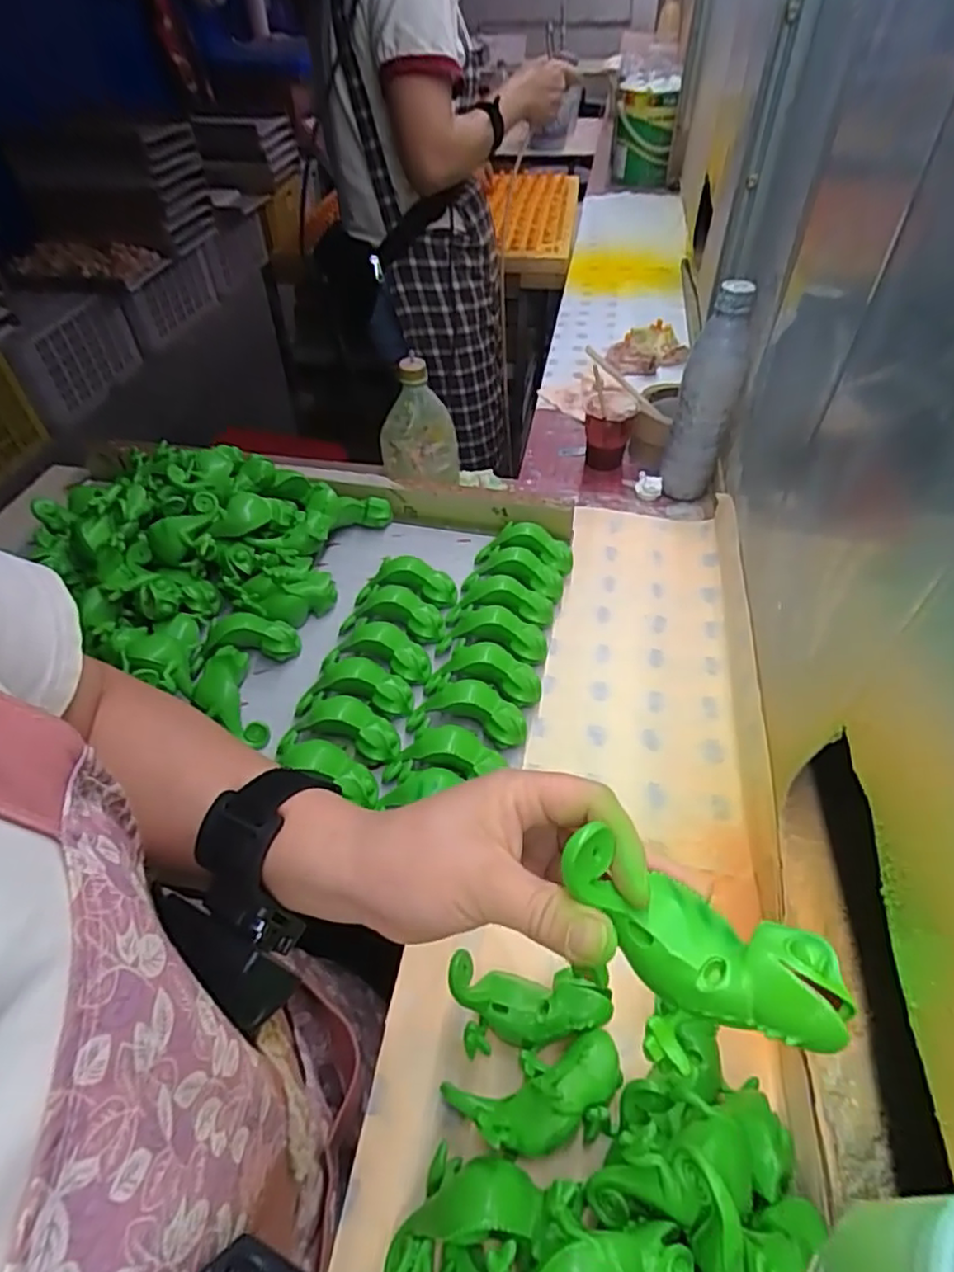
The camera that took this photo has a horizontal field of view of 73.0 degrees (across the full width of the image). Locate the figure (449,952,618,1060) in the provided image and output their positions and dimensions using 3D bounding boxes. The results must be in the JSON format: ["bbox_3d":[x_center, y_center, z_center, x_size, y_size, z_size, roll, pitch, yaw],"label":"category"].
[{"bbox_3d":[0.033,0.218,0.386,0.091,0.054,0.045,-7,48,-5],"label":"figure"}]

